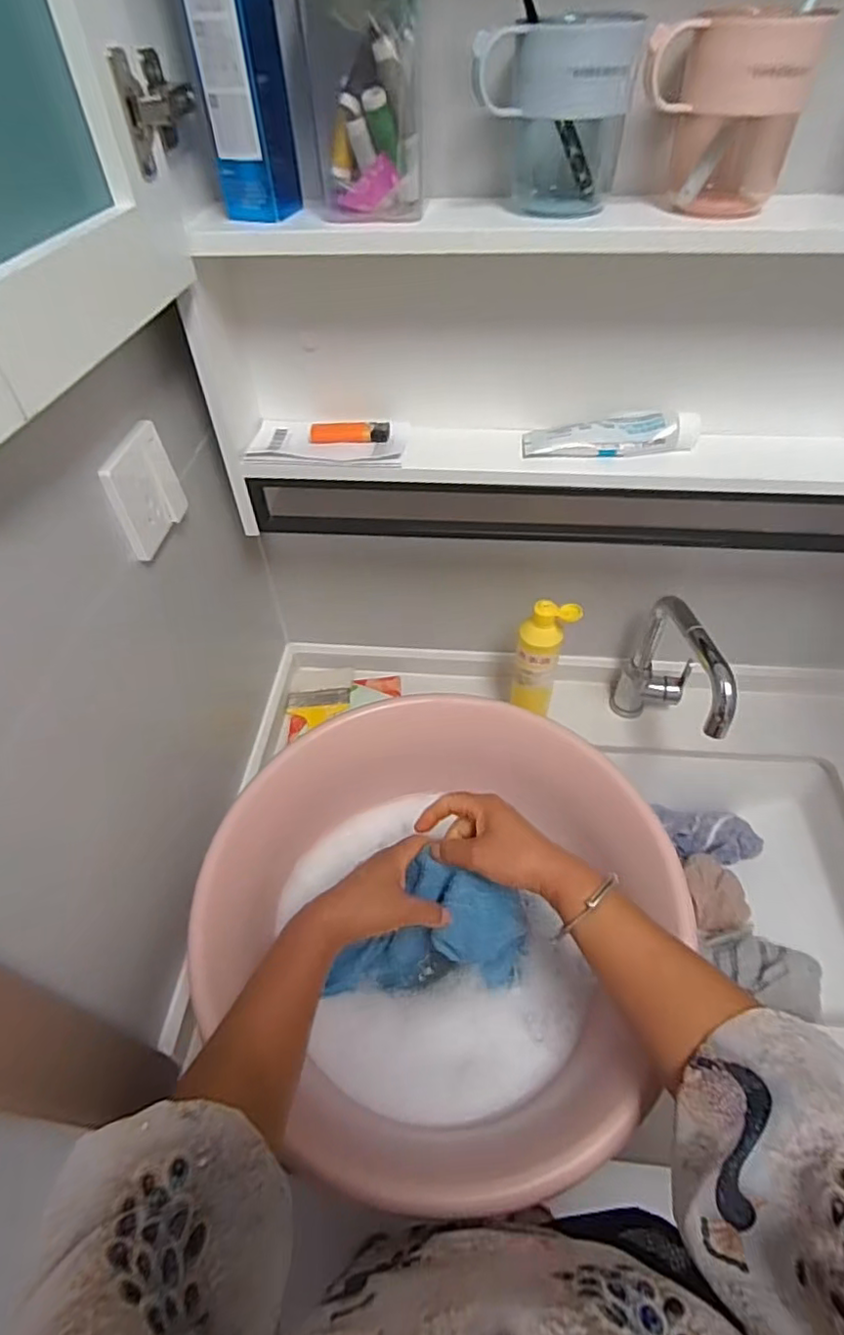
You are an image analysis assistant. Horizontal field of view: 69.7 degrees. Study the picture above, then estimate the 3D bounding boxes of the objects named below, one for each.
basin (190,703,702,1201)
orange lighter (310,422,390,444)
[{"bbox_3d":[0.014,0.223,0.597,0.378,0.144,0.406,-1,49,1],"label":"basin"},{"bbox_3d":[-0.075,-0.244,0.629,0.080,0.014,0.023,-1,49,1],"label":"orange lighter"}]

